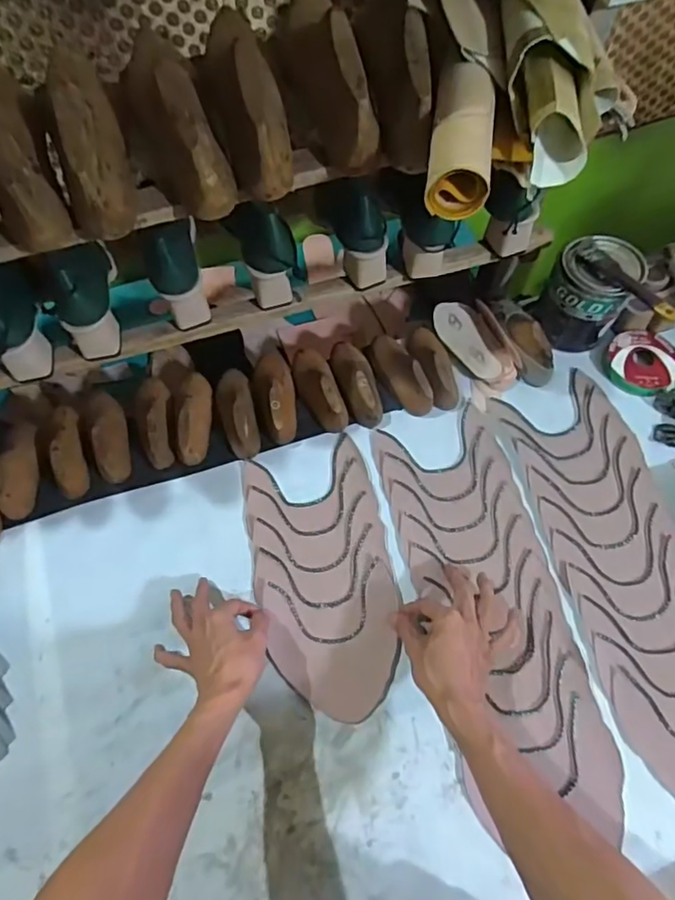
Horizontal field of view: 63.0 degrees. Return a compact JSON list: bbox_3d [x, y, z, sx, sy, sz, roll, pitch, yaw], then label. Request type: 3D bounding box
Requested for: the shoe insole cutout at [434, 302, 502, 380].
[{"bbox_3d":[0.181,-0.156,0.794,0.053,0.017,0.139,-21,67,-7],"label":"shoe insole cutout"}]

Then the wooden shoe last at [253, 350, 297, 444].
[{"bbox_3d":[-0.086,-0.079,0.755,0.055,0.052,0.148,-12,66,-4],"label":"wooden shoe last"}]

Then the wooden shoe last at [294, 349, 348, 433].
[{"bbox_3d":[-0.025,-0.087,0.759,0.048,0.055,0.138,-20,67,-7],"label":"wooden shoe last"}]

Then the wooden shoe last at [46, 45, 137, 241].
[{"bbox_3d":[-0.245,-0.313,0.516,0.063,0.077,0.248,-17,67,-6],"label":"wooden shoe last"}]

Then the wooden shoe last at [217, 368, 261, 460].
[{"bbox_3d":[-0.137,-0.054,0.748,0.049,0.051,0.139,-15,67,-5],"label":"wooden shoe last"}]

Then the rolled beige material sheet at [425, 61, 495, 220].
[{"bbox_3d":[0.107,-0.267,0.473,0.052,0.047,0.136,7,67,4],"label":"rolled beige material sheet"}]

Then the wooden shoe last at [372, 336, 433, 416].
[{"bbox_3d":[0.090,-0.112,0.769,0.055,0.049,0.132,-25,68,-9],"label":"wooden shoe last"}]

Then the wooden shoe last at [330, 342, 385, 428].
[{"bbox_3d":[0.024,-0.102,0.762,0.057,0.058,0.143,-20,67,-7],"label":"wooden shoe last"}]

